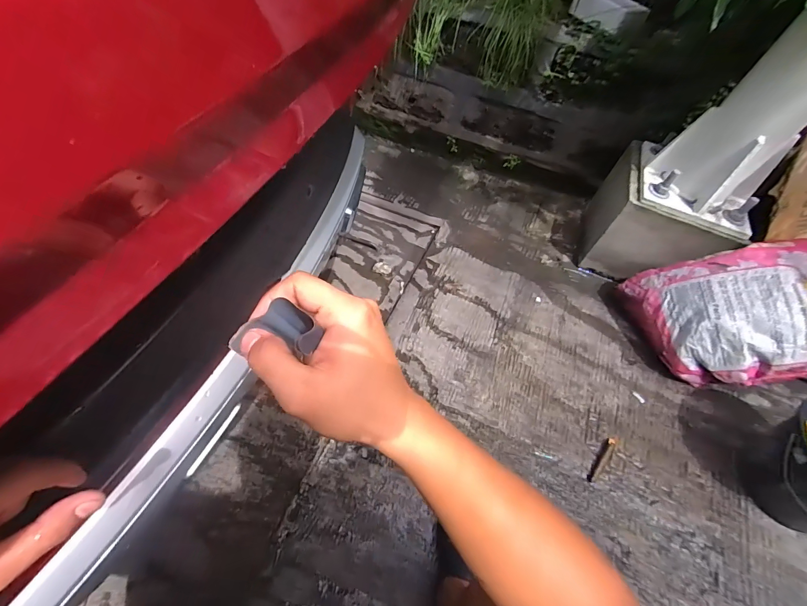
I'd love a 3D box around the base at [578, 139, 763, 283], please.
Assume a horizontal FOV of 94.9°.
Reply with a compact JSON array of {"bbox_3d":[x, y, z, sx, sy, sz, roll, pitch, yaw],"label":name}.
[{"bbox_3d":[0.824,-0.281,1.212,0.319,0.305,0.352,23,58,4],"label":"base"}]

